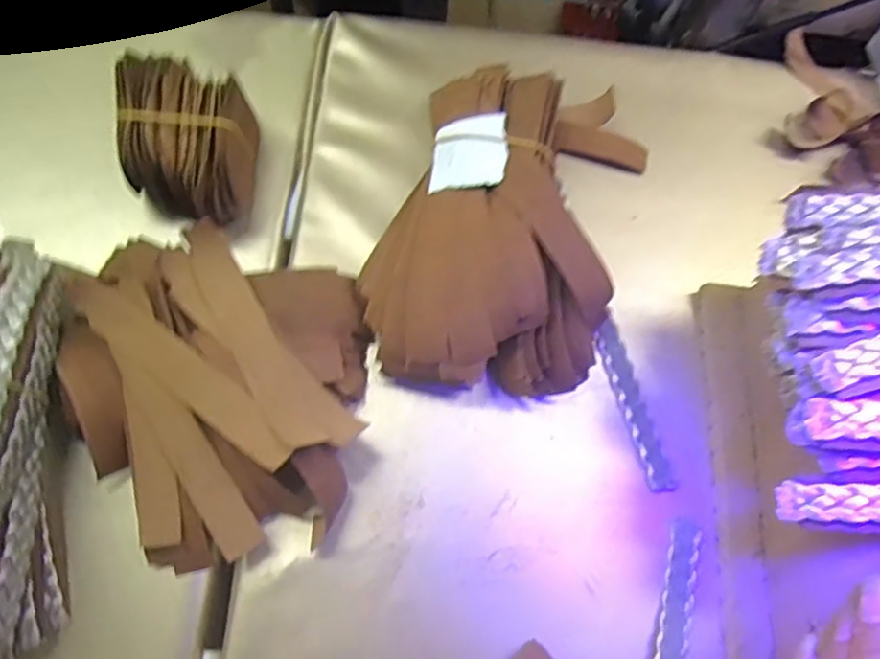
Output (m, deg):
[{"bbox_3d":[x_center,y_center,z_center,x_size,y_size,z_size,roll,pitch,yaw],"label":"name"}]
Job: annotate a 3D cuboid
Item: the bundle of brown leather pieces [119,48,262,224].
[{"bbox_3d":[-0.127,-0.093,0.342,0.058,0.055,0.075,-6,69,-5],"label":"bundle of brown leather pieces"}]

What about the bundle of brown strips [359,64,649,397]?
[{"bbox_3d":[0.037,-0.058,0.336,0.117,0.048,0.186,17,69,4],"label":"bundle of brown strips"}]

